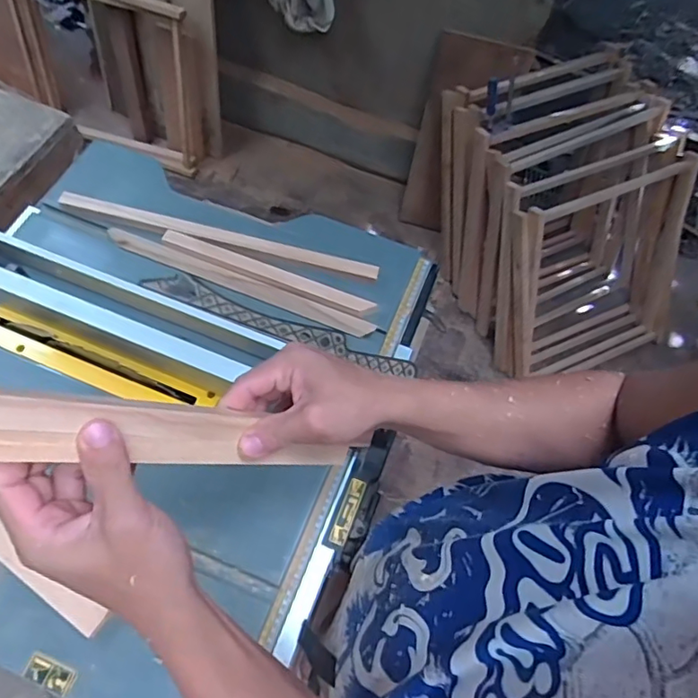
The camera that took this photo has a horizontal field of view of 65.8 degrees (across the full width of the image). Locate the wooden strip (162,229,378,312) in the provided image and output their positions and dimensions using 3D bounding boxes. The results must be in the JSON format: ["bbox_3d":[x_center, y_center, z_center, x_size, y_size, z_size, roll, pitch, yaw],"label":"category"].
[{"bbox_3d":[-0.116,-0.109,0.750,0.309,0.006,0.022,20,64,7],"label":"wooden strip"}]

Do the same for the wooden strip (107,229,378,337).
[{"bbox_3d":[-0.157,-0.093,0.752,0.394,0.007,0.025,21,64,7],"label":"wooden strip"}]

